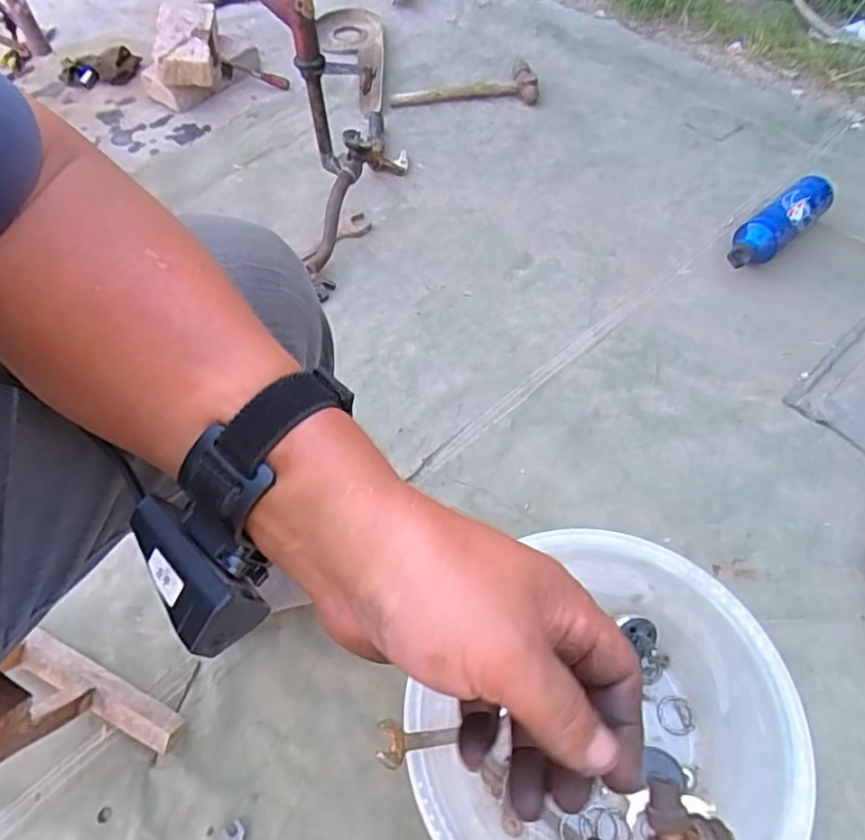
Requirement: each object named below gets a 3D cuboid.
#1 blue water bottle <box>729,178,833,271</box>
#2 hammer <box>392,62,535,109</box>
[{"bbox_3d":[0.529,-0.297,0.912,0.205,0.070,0.057,-34,61,-20],"label":"blue water bottle"},{"bbox_3d":[0.063,-0.687,1.232,0.299,0.053,0.069,-1,57,4],"label":"hammer"}]

